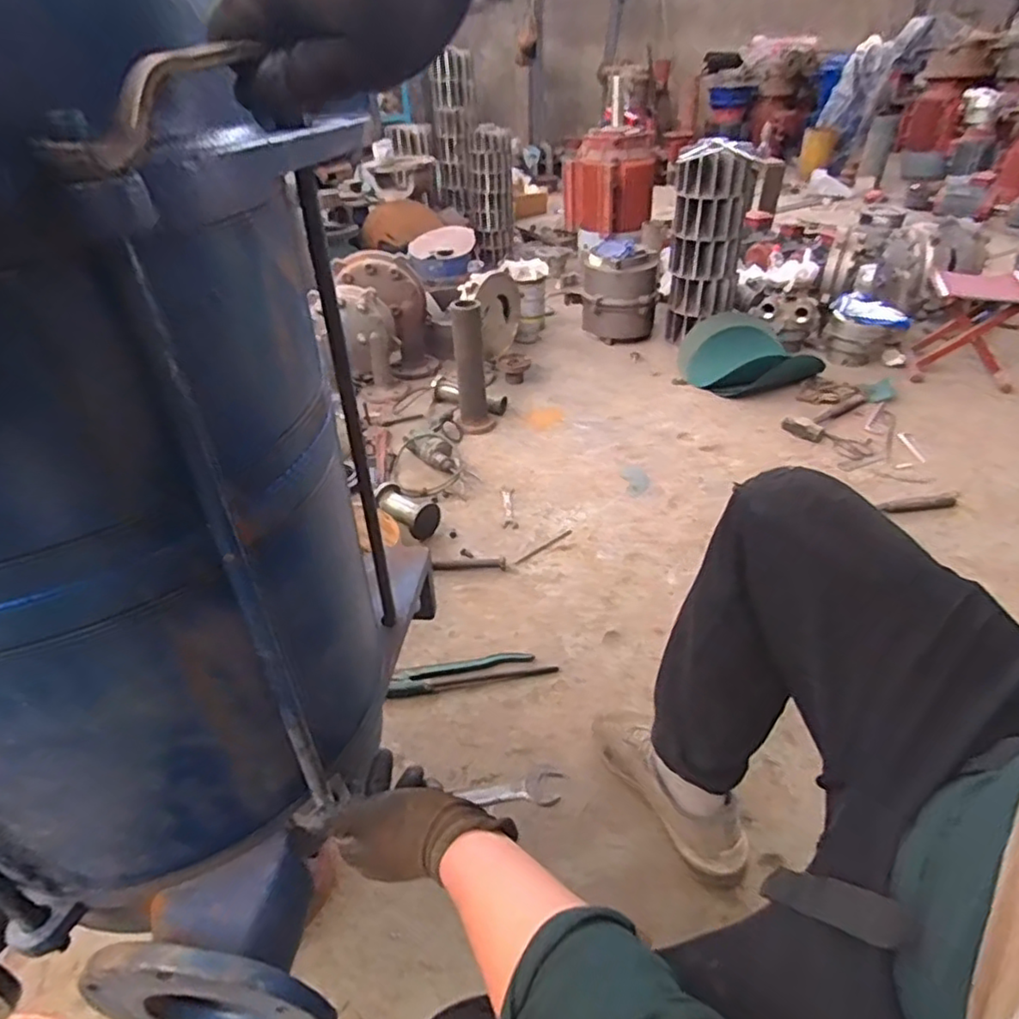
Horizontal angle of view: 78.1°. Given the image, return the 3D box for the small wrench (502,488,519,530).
[{"bbox_3d":[0.000,-0.003,1.551,0.037,0.004,0.159,-3,38,0],"label":"small wrench"}]

